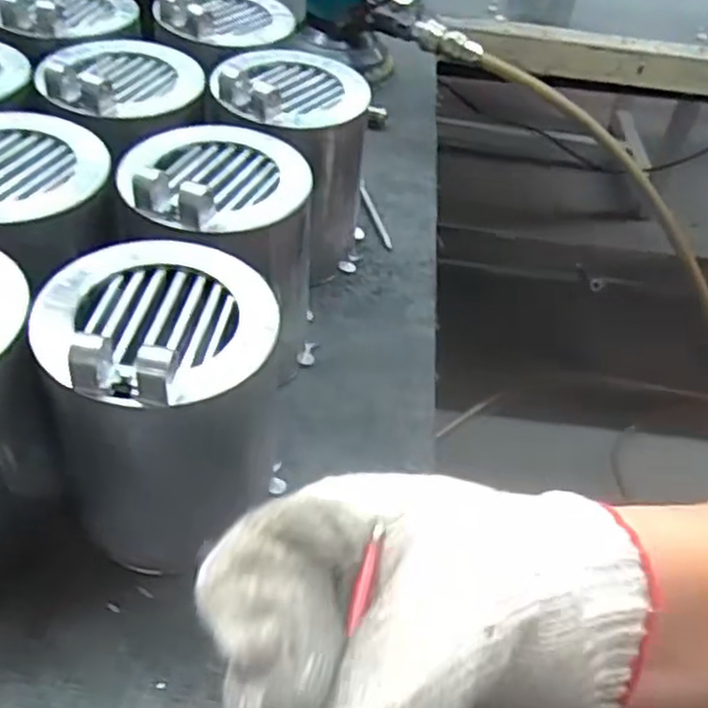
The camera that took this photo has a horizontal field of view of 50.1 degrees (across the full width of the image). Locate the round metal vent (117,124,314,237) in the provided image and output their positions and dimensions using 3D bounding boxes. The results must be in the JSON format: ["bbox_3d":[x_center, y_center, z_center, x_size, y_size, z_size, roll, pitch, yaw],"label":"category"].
[{"bbox_3d":[-0.064,-0.085,0.348,0.084,0.021,0.076,-16,49,-23],"label":"round metal vent"}]

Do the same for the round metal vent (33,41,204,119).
[{"bbox_3d":[-0.126,-0.153,0.410,0.083,0.017,0.075,-6,45,-13],"label":"round metal vent"}]

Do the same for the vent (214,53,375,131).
[{"bbox_3d":[-0.034,-0.152,0.421,0.083,0.020,0.077,7,44,0],"label":"vent"}]

